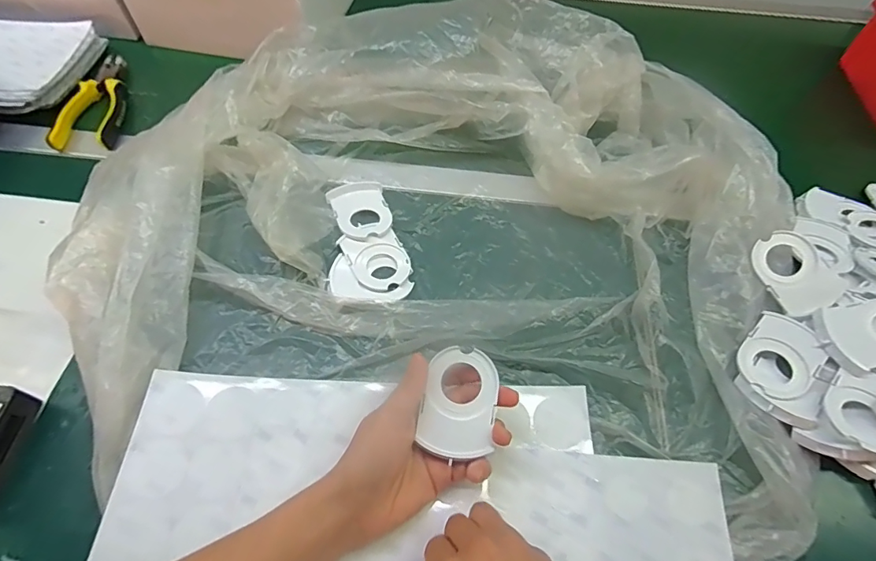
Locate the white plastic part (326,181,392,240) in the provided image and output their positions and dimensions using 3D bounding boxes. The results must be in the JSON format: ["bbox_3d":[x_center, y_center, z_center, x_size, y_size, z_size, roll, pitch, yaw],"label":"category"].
[{"bbox_3d":[-0.080,-0.072,0.476,0.057,0.013,0.079,-13,58,-10],"label":"white plastic part"}]

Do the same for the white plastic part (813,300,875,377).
[{"bbox_3d":[0.362,0.044,0.383,0.086,0.027,0.056,-10,62,-7],"label":"white plastic part"}]

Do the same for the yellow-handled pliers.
[{"bbox_3d":[-0.410,-0.221,0.558,0.062,0.019,0.166,-6,57,-6],"label":"yellow-handled pliers"}]

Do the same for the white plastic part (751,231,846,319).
[{"bbox_3d":[0.318,-0.007,0.415,0.059,0.018,0.071,-32,66,2],"label":"white plastic part"}]

